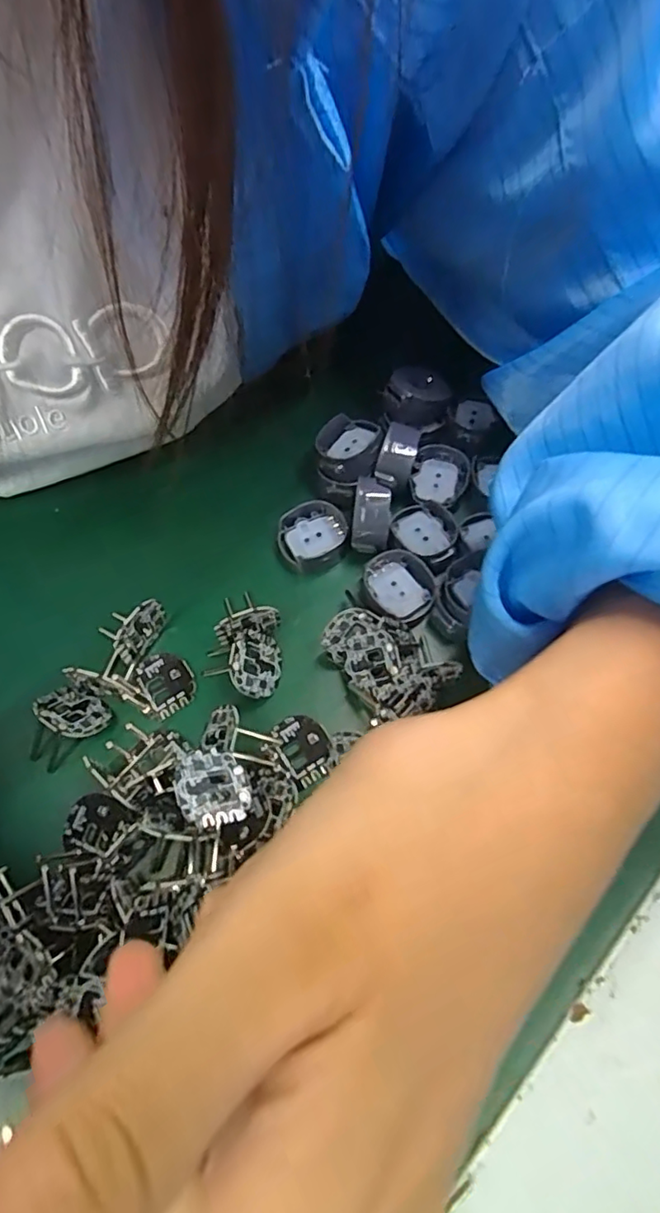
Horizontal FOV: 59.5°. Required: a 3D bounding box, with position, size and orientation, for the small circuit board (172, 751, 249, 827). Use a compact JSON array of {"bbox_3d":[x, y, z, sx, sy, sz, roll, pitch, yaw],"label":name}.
[{"bbox_3d":[-0.035,0.054,0.174,0.022,0.004,0.022,1,51,-32],"label":"small circuit board"}]

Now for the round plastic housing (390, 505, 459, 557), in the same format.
[{"bbox_3d":[0.038,-0.032,0.234,0.026,0.010,0.024,0,65,0],"label":"round plastic housing"}]

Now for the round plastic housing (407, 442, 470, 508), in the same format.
[{"bbox_3d":[0.047,-0.055,0.245,0.024,0.009,0.032,13,66,7],"label":"round plastic housing"}]

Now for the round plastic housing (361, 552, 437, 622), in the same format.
[{"bbox_3d":[0.026,-0.008,0.222,0.023,0.008,0.029,-34,69,-14],"label":"round plastic housing"}]

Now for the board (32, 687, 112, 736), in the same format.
[{"bbox_3d":[-0.090,0.037,0.203,0.023,0.005,0.024,37,30,30],"label":"board"}]

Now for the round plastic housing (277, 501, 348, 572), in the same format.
[{"bbox_3d":[-0.008,-0.030,0.236,0.027,0.013,0.025,0,65,0],"label":"round plastic housing"}]

